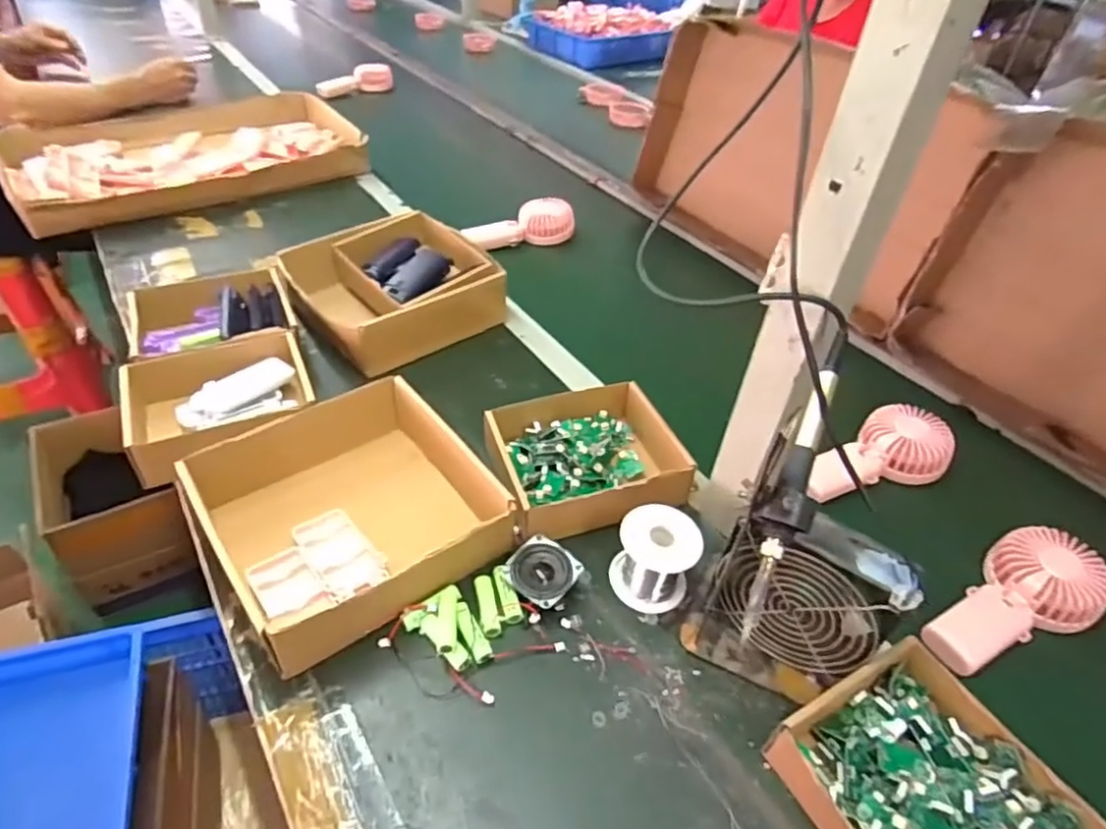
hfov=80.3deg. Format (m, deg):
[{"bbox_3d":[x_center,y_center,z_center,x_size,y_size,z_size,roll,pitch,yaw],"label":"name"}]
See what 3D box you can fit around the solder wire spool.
[{"bbox_3d":[0.086,0.121,0.549,0.066,0.065,0.062,3,42,-3],"label":"solder wire spool"}]

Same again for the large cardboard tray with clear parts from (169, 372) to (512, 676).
[{"bbox_3d":[-0.174,0.076,0.568,0.221,0.063,0.214,-23,49,-28],"label":"large cardboard tray with clear parts"}]

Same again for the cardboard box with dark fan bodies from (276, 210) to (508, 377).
[{"bbox_3d":[-0.200,-0.159,0.830,0.220,0.079,0.218,-27,51,-31],"label":"cardboard box with dark fan bodies"}]

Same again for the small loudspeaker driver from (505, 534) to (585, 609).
[{"bbox_3d":[-0.009,0.135,0.551,0.049,0.028,0.051,32,48,26],"label":"small loudspeaker driver"}]

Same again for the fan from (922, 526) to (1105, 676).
[{"bbox_3d":[0.393,0.162,0.558,0.175,0.056,0.090,-20,48,-26],"label":"fan"}]

